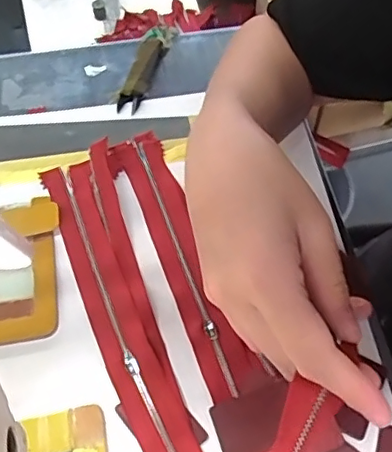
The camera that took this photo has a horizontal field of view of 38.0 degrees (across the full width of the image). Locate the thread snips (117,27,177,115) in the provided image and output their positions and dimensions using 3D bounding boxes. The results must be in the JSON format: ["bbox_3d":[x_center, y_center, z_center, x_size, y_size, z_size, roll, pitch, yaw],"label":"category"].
[{"bbox_3d":[-0.047,-0.144,0.515,0.026,0.009,0.104,14,60,10],"label":"thread snips"}]

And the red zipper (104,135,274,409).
[{"bbox_3d":[-0.012,0.019,0.416,0.040,0.009,0.222,-20,60,-10],"label":"red zipper"}]

